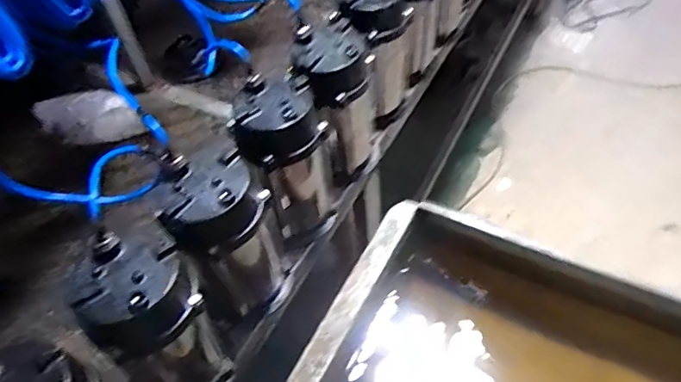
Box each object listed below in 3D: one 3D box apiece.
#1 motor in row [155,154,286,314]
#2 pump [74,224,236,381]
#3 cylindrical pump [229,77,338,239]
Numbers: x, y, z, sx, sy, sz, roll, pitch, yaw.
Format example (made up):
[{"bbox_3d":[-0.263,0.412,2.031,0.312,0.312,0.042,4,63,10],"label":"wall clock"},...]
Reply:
[{"bbox_3d":[-0.143,0.073,0.708,0.117,0.248,0.102,-23,51,-13],"label":"motor in row"},{"bbox_3d":[-0.213,0.170,0.642,0.115,0.285,0.110,-3,50,3],"label":"pump"},{"bbox_3d":[-0.073,-0.036,0.796,0.117,0.250,0.128,-8,50,0],"label":"cylindrical pump"}]

